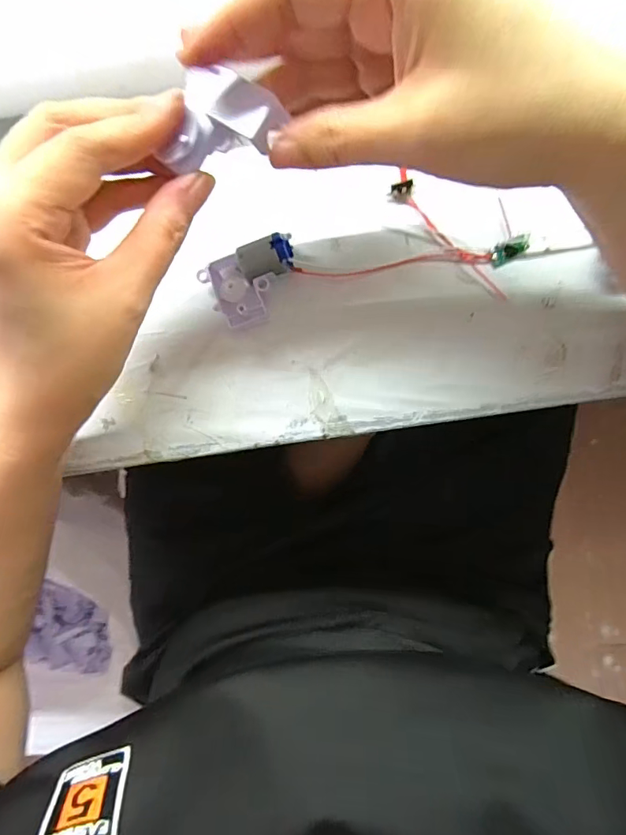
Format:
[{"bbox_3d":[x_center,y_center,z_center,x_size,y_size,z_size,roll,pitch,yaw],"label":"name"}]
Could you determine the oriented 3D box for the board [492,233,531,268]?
[{"bbox_3d":[0.099,-0.085,0.226,0.020,0.004,0.009,-29,87,5],"label":"board"}]

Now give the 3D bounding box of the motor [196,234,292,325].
[{"bbox_3d":[-0.032,-0.069,0.232,0.049,0.019,0.033,-16,88,6],"label":"motor"}]

